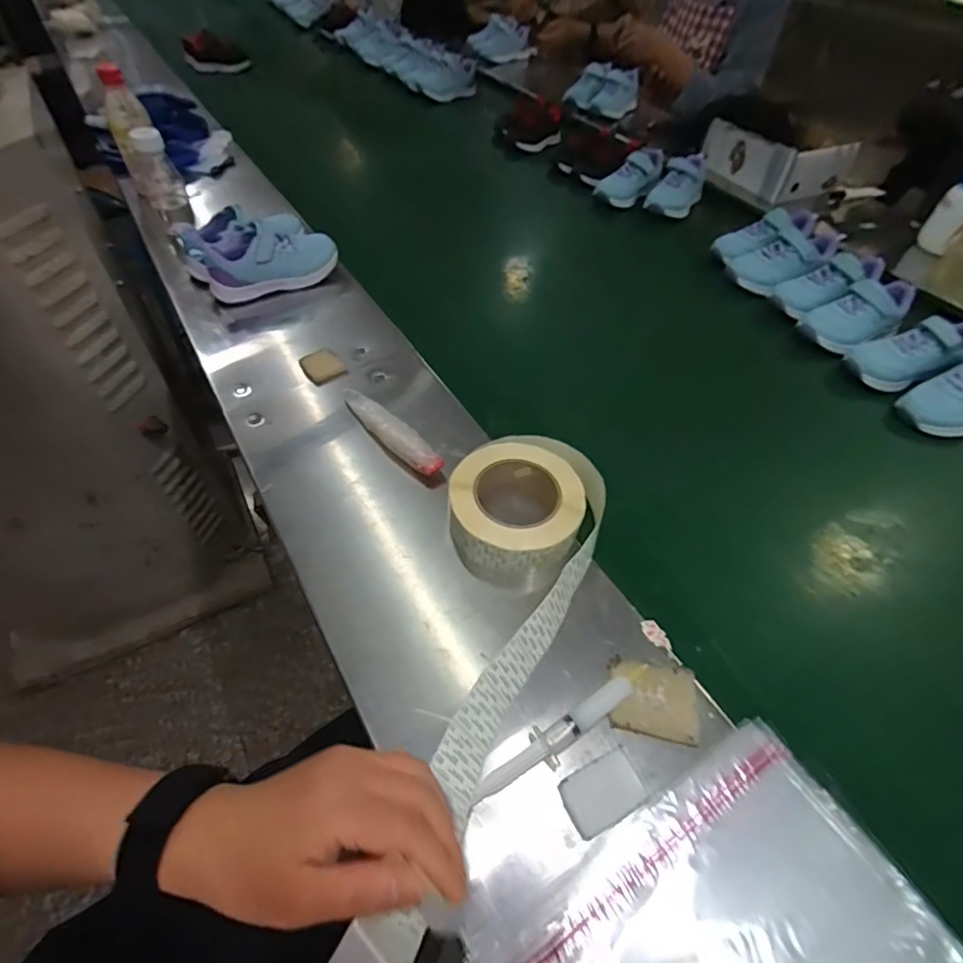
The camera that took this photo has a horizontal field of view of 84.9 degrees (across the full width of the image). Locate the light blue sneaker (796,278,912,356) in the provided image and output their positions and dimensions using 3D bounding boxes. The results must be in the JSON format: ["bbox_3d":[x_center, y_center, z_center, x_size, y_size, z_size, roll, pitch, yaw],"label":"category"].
[{"bbox_3d":[0.530,-0.235,0.738,0.166,0.066,0.080,-25,55,-23],"label":"light blue sneaker"}]

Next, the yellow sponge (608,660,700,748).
[{"bbox_3d":[0.134,0.167,0.403,0.066,0.013,0.054,7,51,3],"label":"yellow sponge"}]

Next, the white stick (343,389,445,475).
[{"bbox_3d":[-0.105,-0.061,0.582,0.035,0.029,0.176,-35,60,-27],"label":"white stick"}]

